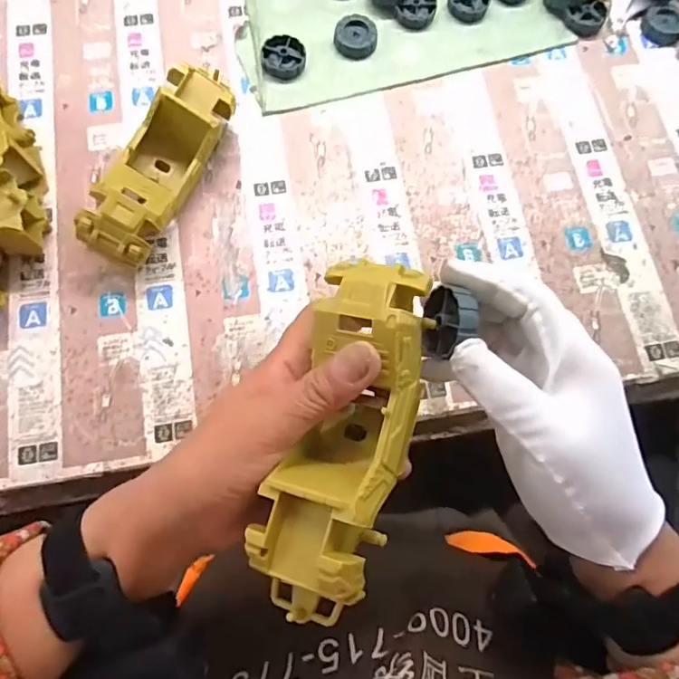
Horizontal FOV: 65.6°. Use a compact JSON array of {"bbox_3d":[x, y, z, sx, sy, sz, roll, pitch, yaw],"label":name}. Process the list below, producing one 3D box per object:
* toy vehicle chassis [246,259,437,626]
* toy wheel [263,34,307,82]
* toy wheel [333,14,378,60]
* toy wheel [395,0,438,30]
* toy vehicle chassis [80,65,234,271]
[{"bbox_3d":[0.004,0.047,0.256,0.059,0.053,0.170,15,81,2],"label":"toy vehicle chassis"},{"bbox_3d":[-0.048,-0.248,0.464,0.037,0.012,0.038,0,74,-2],"label":"toy wheel"},{"bbox_3d":[0.015,-0.273,0.474,0.037,0.011,0.037,0,74,-2],"label":"toy wheel"},{"bbox_3d":[0.074,-0.305,0.484,0.030,0.012,0.039,43,77,10],"label":"toy wheel"},{"bbox_3d":[-0.133,-0.136,0.409,0.054,0.060,0.171,24,75,5],"label":"toy vehicle chassis"}]

